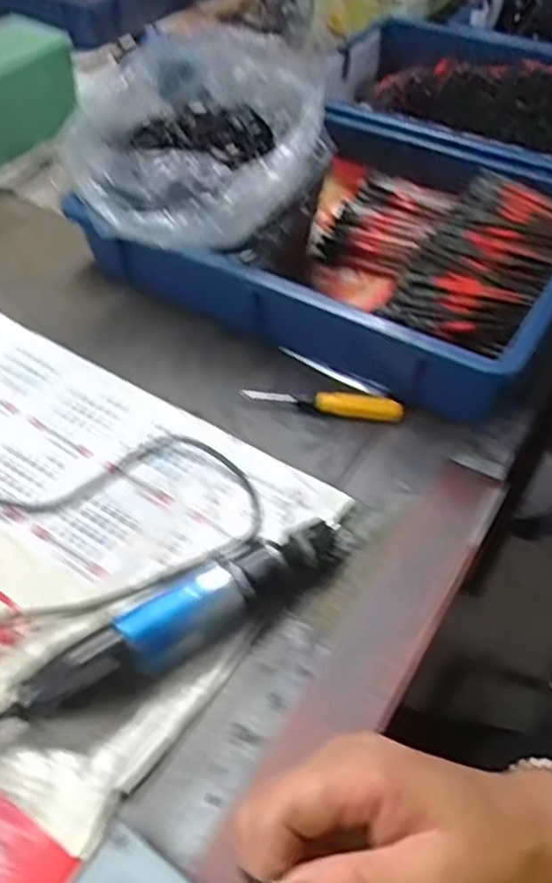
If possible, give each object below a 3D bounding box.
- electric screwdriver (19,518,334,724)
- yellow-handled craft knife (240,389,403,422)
[{"bbox_3d":[-0.055,0.101,0.426,0.204,0.043,0.044,-29,55,-23],"label":"electric screwdriver"},{"bbox_3d":[0.036,-0.034,0.555,0.124,0.020,0.013,9,50,8],"label":"yellow-handled craft knife"}]

